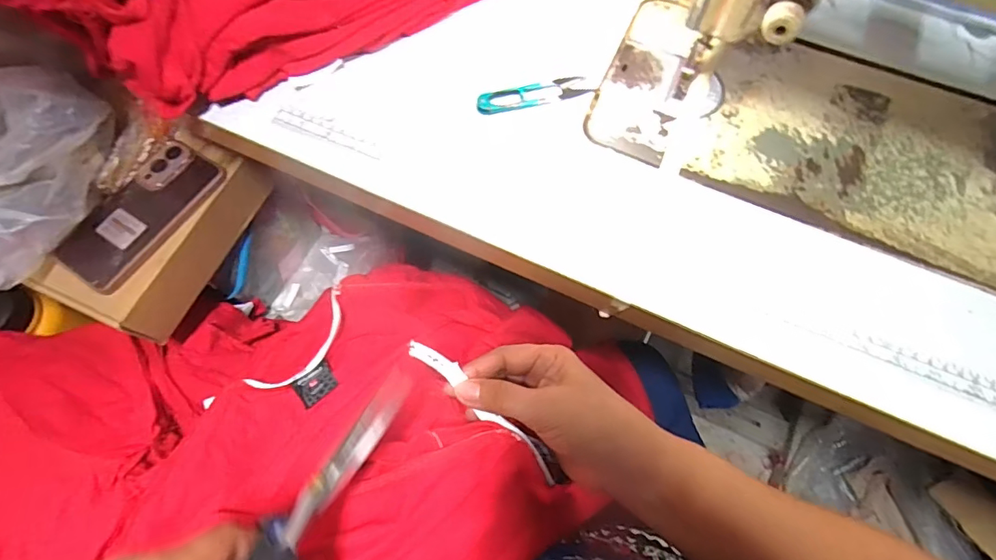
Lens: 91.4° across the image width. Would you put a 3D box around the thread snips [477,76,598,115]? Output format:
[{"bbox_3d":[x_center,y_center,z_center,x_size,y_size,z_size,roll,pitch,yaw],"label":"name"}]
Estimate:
[{"bbox_3d":[0.031,-0.158,0.411,0.098,0.012,0.021,-15,71,-4],"label":"thread snips"}]

